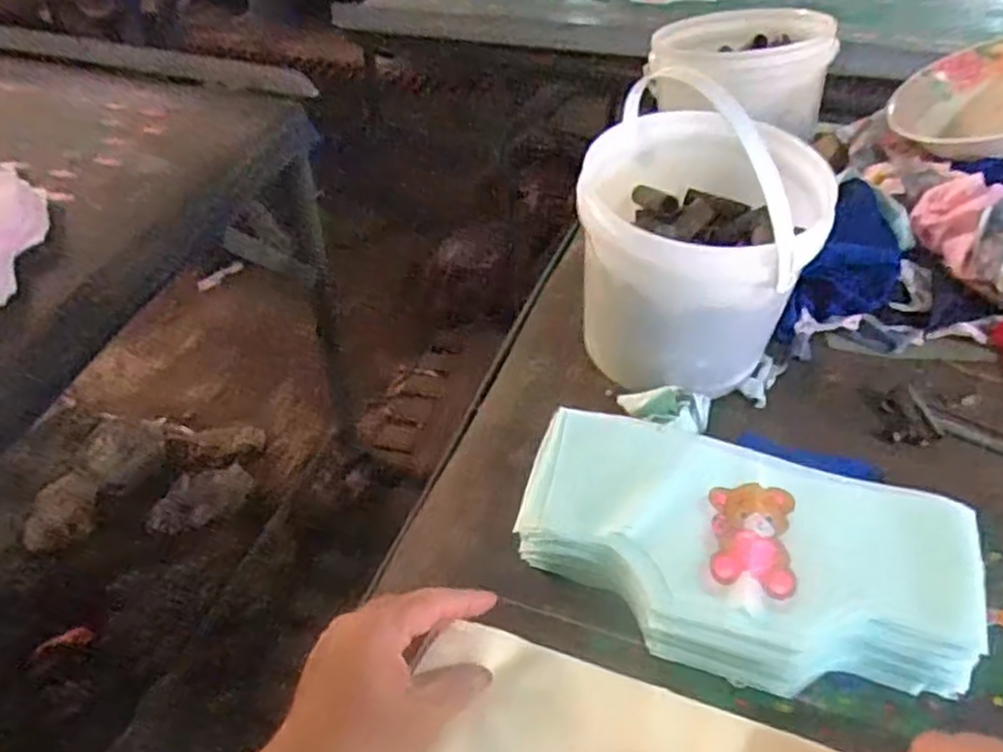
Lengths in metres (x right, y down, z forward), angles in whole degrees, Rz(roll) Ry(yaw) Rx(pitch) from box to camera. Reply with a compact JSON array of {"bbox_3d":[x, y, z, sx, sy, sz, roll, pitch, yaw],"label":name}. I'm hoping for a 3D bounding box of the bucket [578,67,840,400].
[{"bbox_3d":[0.169,-0.123,0.648,0.191,0.215,0.203,-1,43,1],"label":"bucket"}]

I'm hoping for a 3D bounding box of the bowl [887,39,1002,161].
[{"bbox_3d":[0.511,-0.294,0.780,0.191,0.063,0.173,-34,42,-9],"label":"bowl"}]

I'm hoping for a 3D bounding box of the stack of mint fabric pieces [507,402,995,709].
[{"bbox_3d":[0.165,0.119,0.507,0.302,0.070,0.152,12,44,13],"label":"stack of mint fabric pieces"}]

